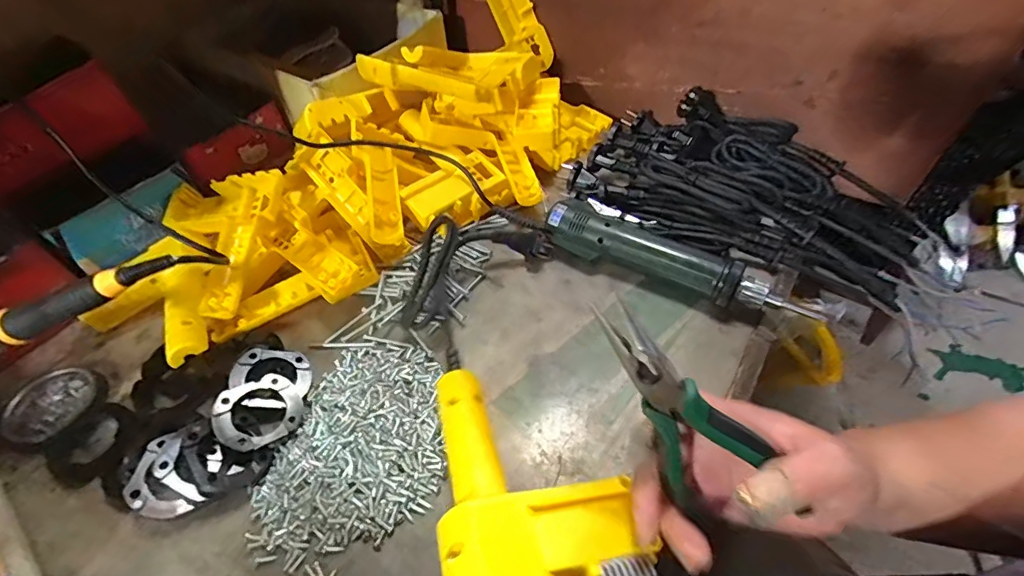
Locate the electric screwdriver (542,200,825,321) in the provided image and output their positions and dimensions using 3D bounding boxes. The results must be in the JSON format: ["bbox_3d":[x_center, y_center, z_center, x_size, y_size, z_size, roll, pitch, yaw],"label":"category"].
[{"bbox_3d":[0.141,-0.026,0.420,0.233,0.033,0.042,21,54,20],"label":"electric screwdriver"}]

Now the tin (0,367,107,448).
[{"bbox_3d":[-0.370,0.095,0.381,0.064,0.017,0.063,-2,50,2],"label":"tin"}]

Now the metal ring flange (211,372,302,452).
[{"bbox_3d":[-0.186,0.091,0.347,0.058,0.006,0.047,-23,81,-39],"label":"metal ring flange"}]

